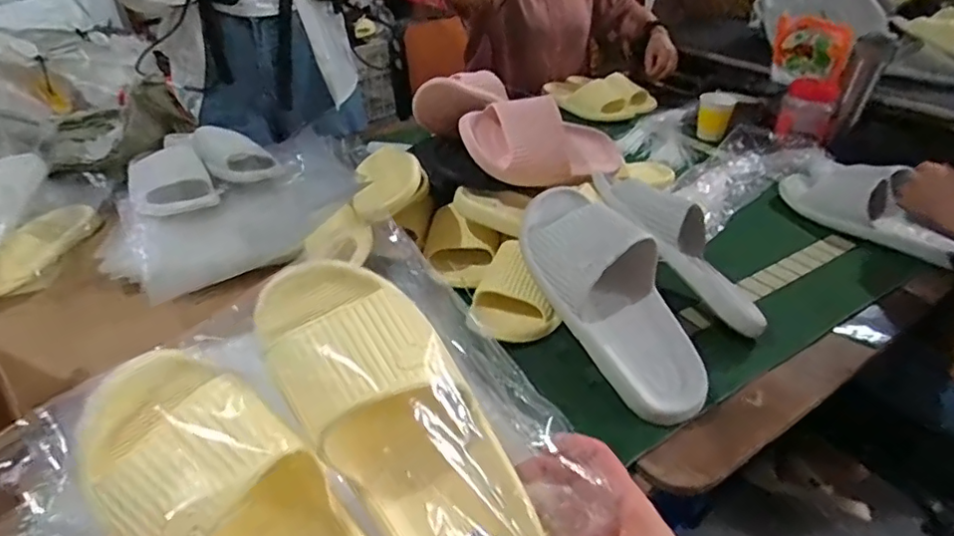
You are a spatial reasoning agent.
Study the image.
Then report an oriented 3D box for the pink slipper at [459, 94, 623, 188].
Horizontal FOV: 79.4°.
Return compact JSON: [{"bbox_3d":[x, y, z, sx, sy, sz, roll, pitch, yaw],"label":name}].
[{"bbox_3d":[0.105,-0.167,0.763,0.262,0.104,0.083,-3,30,-36],"label":"pink slipper"}]

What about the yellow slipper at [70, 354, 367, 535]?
[{"bbox_3d":[-0.118,0.151,0.315,0.257,0.064,0.093,45,47,4],"label":"yellow slipper"}]

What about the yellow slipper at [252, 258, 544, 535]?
[{"bbox_3d":[-0.052,0.098,0.364,0.097,0.075,0.256,-28,73,-33],"label":"yellow slipper"}]

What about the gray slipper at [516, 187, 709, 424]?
[{"bbox_3d":[0.140,0.024,0.600,0.100,0.070,0.275,-18,66,-24],"label":"gray slipper"}]

